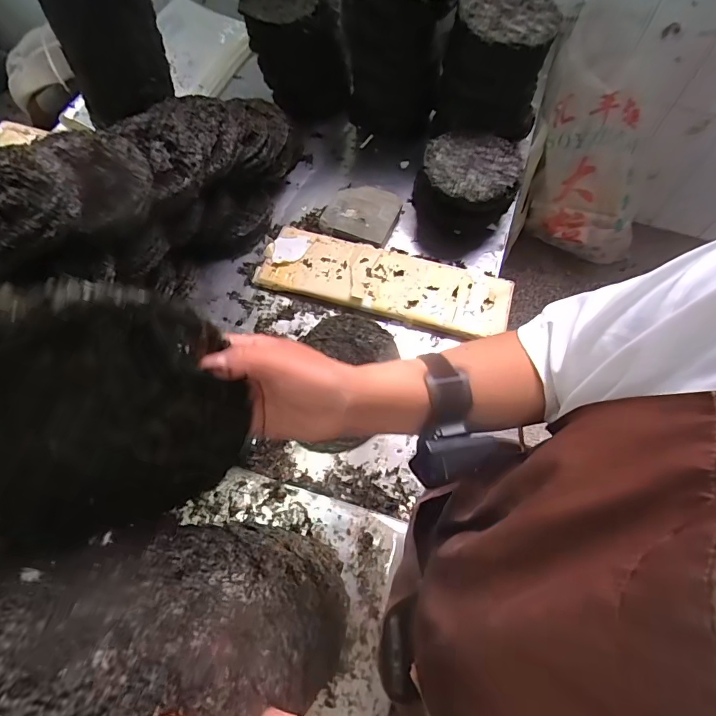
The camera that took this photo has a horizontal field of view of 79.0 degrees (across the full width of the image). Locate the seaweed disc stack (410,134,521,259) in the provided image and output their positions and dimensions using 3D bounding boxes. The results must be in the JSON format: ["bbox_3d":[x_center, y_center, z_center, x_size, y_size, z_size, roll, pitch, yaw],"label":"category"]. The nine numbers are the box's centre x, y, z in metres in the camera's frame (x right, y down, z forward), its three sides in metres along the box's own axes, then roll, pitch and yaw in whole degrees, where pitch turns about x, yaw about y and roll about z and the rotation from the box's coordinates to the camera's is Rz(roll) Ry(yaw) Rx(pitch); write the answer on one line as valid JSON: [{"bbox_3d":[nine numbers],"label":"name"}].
[{"bbox_3d":[0.227,-0.346,0.941,0.194,0.166,0.215,19,65,9],"label":"seaweed disc stack"}]

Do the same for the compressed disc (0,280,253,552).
[{"bbox_3d":[-0.152,0.039,0.247,0.171,0.167,0.013,-22,40,-28],"label":"compressed disc"}]

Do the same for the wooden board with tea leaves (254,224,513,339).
[{"bbox_3d":[0.055,-0.157,0.880,0.495,0.032,0.154,14,64,7],"label":"wooden board with tea leaves"}]

